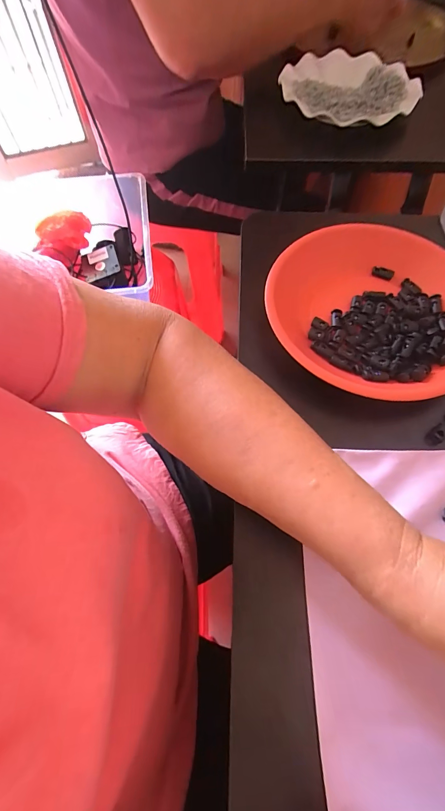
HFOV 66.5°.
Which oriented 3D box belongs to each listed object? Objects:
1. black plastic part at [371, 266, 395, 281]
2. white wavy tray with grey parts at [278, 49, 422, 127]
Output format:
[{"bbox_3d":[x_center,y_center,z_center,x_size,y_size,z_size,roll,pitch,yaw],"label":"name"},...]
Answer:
[{"bbox_3d":[0.163,-0.135,0.346,0.021,0.007,0.008,28,68,13],"label":"black plastic part"},{"bbox_3d":[0.171,-0.440,0.469,0.172,0.024,0.161,-2,64,-1],"label":"white wavy tray with grey parts"}]

